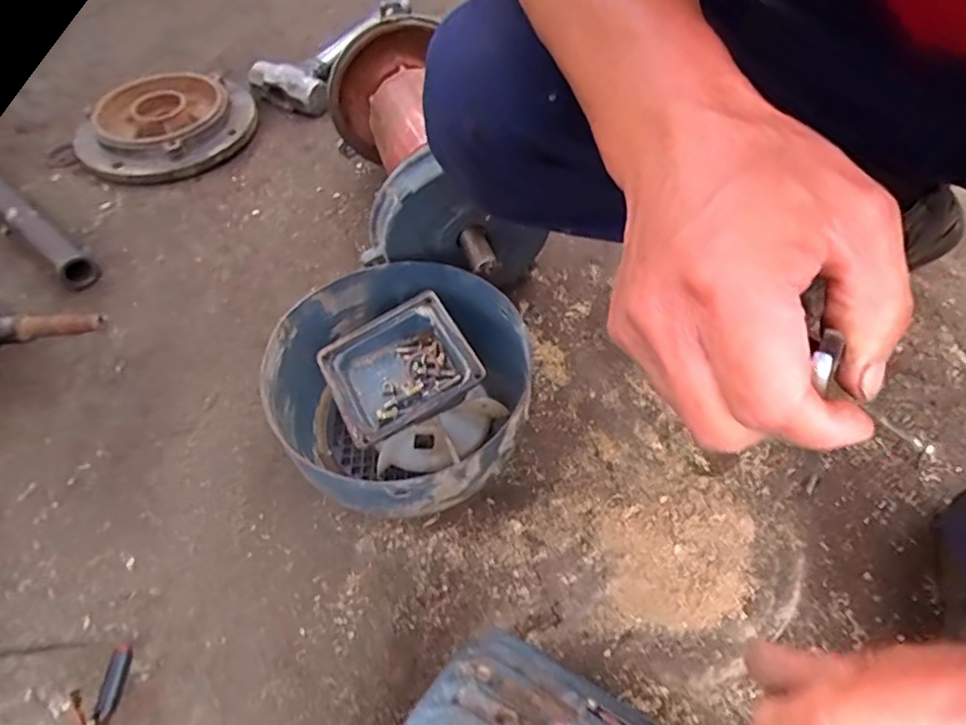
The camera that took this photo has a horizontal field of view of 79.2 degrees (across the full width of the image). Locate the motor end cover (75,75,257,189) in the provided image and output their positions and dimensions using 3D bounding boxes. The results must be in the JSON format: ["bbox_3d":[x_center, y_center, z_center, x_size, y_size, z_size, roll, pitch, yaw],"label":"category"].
[{"bbox_3d":[-0.449,-0.347,0.846,0.228,0.060,0.246,35,63,25],"label":"motor end cover"}]

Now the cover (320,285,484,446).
[{"bbox_3d":[-0.076,0.006,0.525,0.122,0.042,0.112,-26,55,-13],"label":"cover"}]

